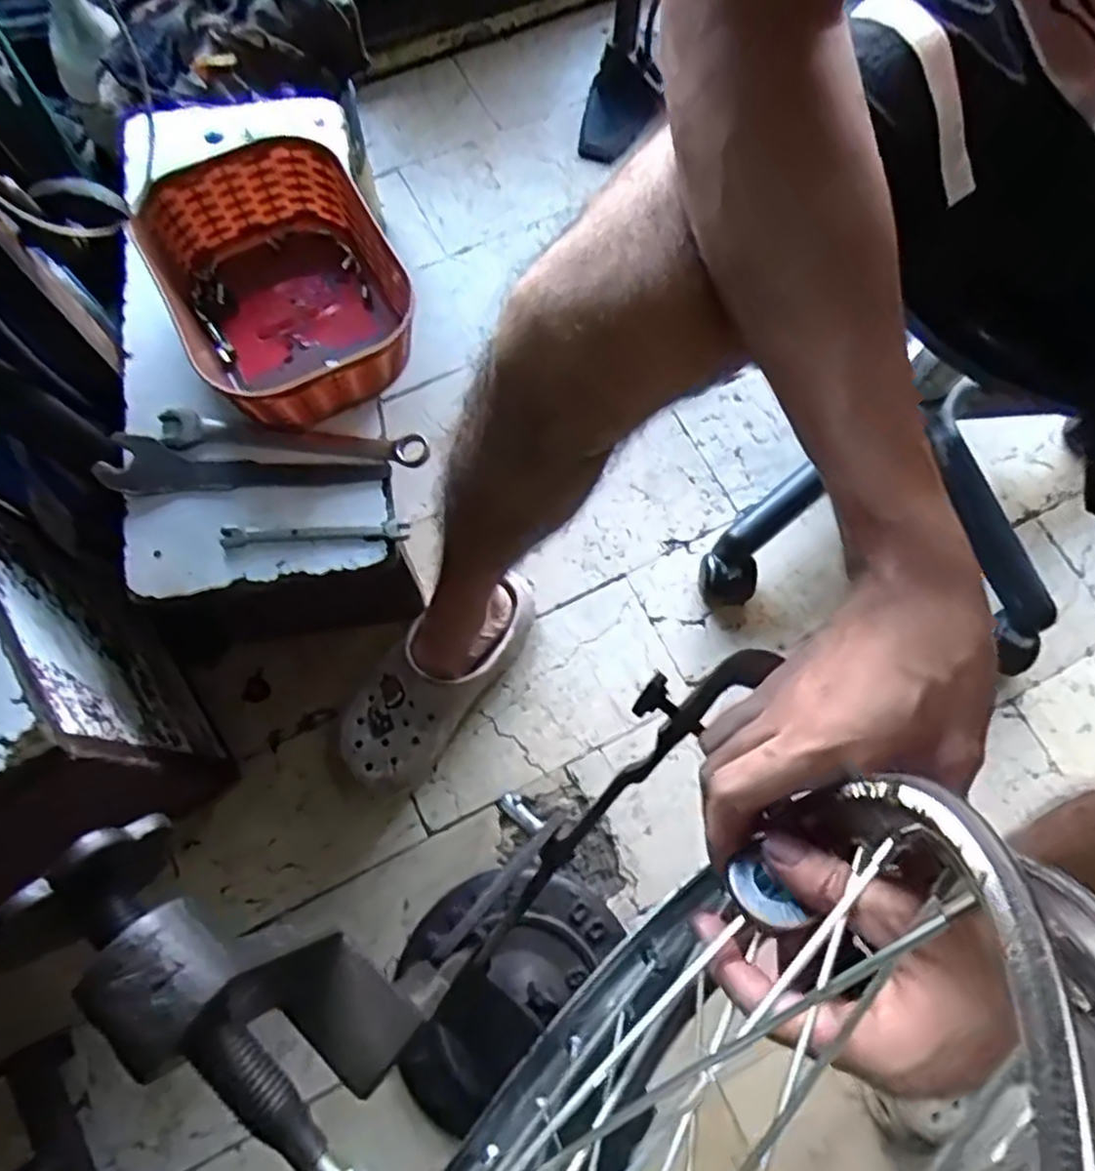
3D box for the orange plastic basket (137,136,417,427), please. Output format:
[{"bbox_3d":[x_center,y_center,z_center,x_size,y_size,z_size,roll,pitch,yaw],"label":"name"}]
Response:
[{"bbox_3d":[-0.200,-0.223,0.557,0.165,0.076,0.206,-30,76,-10],"label":"orange plastic basket"}]

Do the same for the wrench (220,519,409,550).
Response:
[{"bbox_3d":[-0.171,-0.038,0.535,0.132,0.010,0.015,-4,71,-2],"label":"wrench"}]

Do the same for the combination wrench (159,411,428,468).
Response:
[{"bbox_3d":[-0.195,-0.108,0.555,0.200,0.009,0.032,5,71,1],"label":"combination wrench"}]

